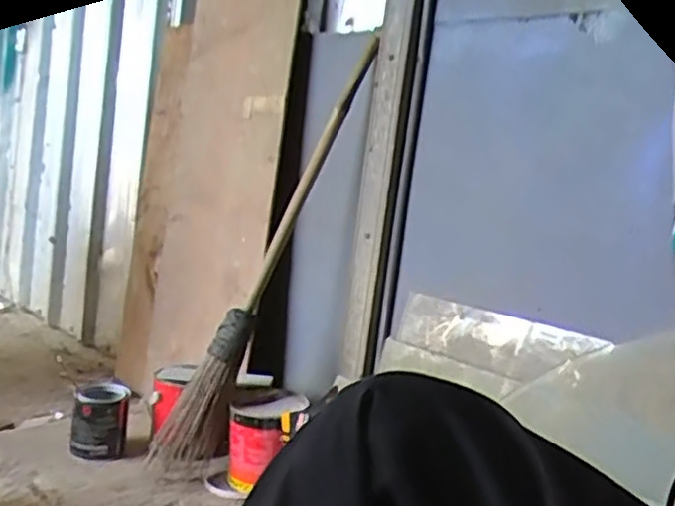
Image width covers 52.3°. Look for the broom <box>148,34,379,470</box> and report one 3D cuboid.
[{"bbox_3d":[-0.124,-0.008,1.391,0.088,0.944,0.098,14,-15,46],"label":"broom"}]

